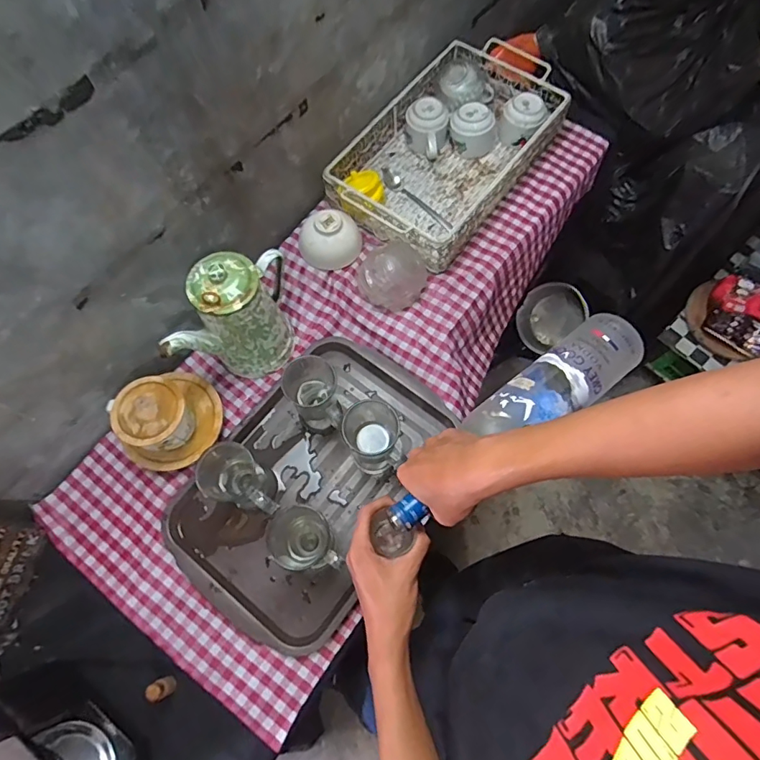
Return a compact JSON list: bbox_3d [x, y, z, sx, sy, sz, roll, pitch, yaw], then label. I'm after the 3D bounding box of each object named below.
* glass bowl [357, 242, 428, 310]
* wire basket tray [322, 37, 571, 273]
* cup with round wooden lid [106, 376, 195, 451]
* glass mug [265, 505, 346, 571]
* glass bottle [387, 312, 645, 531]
[{"bbox_3d":[0.021,-0.184,0.794,0.110,0.072,0.108,0,69,0],"label":"glass bowl"},{"bbox_3d":[0.124,-0.426,0.878,0.270,0.079,0.435,35,73,13],"label":"wire basket tray"},{"bbox_3d":[-0.334,0.055,0.712,0.119,0.083,0.100,22,71,9],"label":"cup with round wooden lid"},{"bbox_3d":[-0.101,0.225,0.659,0.073,0.117,0.098,-32,72,-11],"label":"glass mug"},{"bbox_3d":[0.144,0.040,0.516,0.326,0.064,0.070,-34,73,-12],"label":"glass bottle"}]

